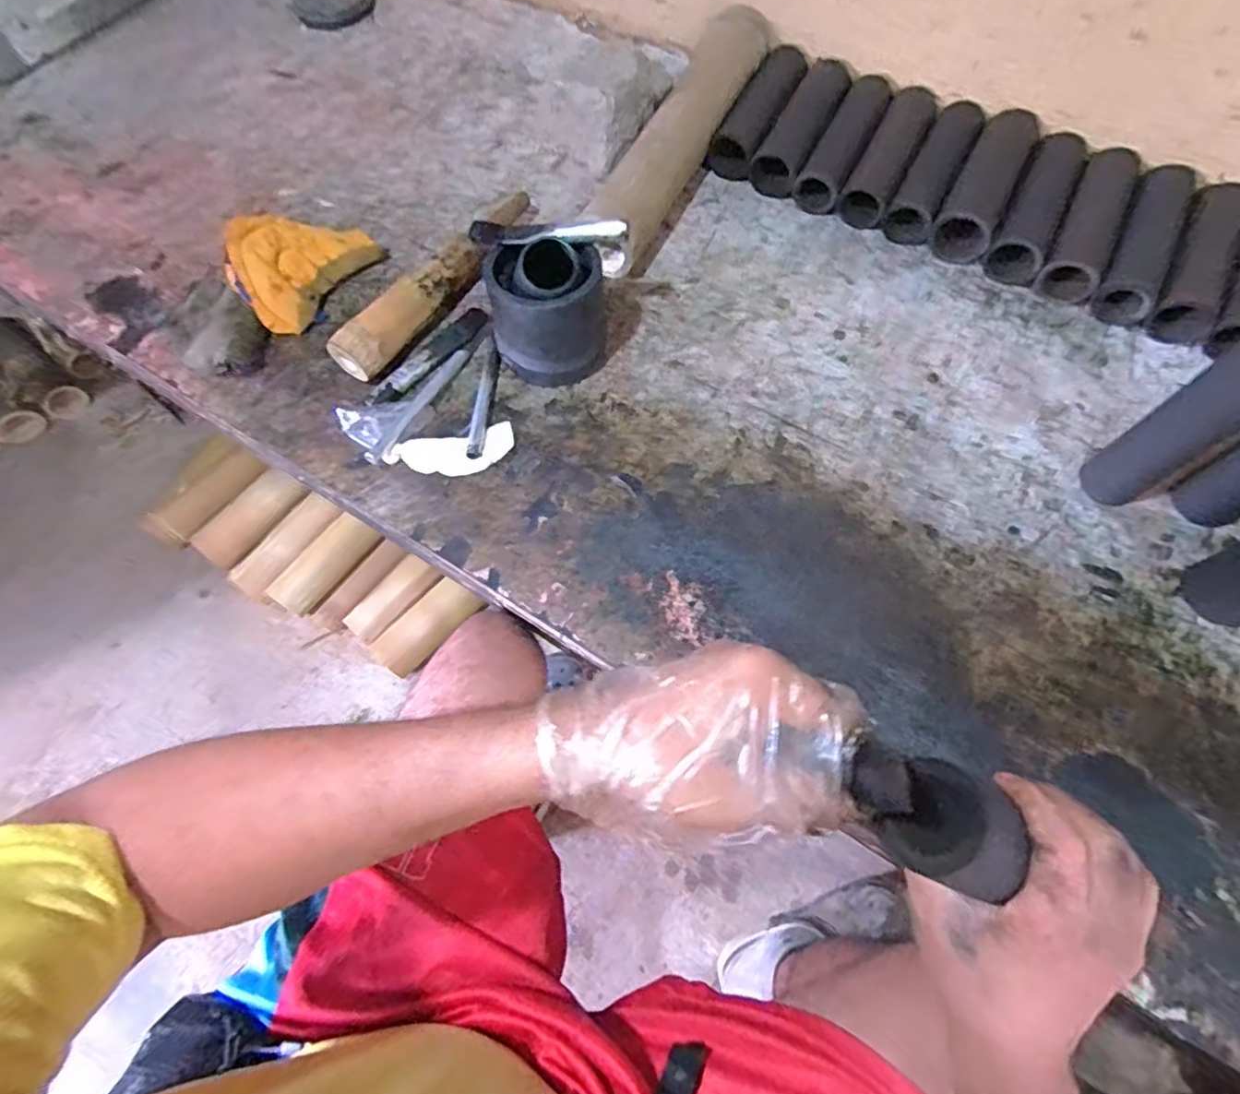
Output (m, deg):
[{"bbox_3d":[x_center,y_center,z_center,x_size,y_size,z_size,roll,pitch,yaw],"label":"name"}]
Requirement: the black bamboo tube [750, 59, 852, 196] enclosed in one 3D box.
[{"bbox_3d":[0.214,-0.488,0.728,0.056,0.048,0.179,28,69,11],"label":"black bamboo tube"}]

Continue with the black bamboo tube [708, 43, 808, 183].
[{"bbox_3d":[0.167,-0.513,0.748,0.057,0.059,0.190,26,69,11],"label":"black bamboo tube"}]

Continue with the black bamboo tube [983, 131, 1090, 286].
[{"bbox_3d":[0.441,-0.358,0.667,0.051,0.060,0.186,26,69,11],"label":"black bamboo tube"}]

